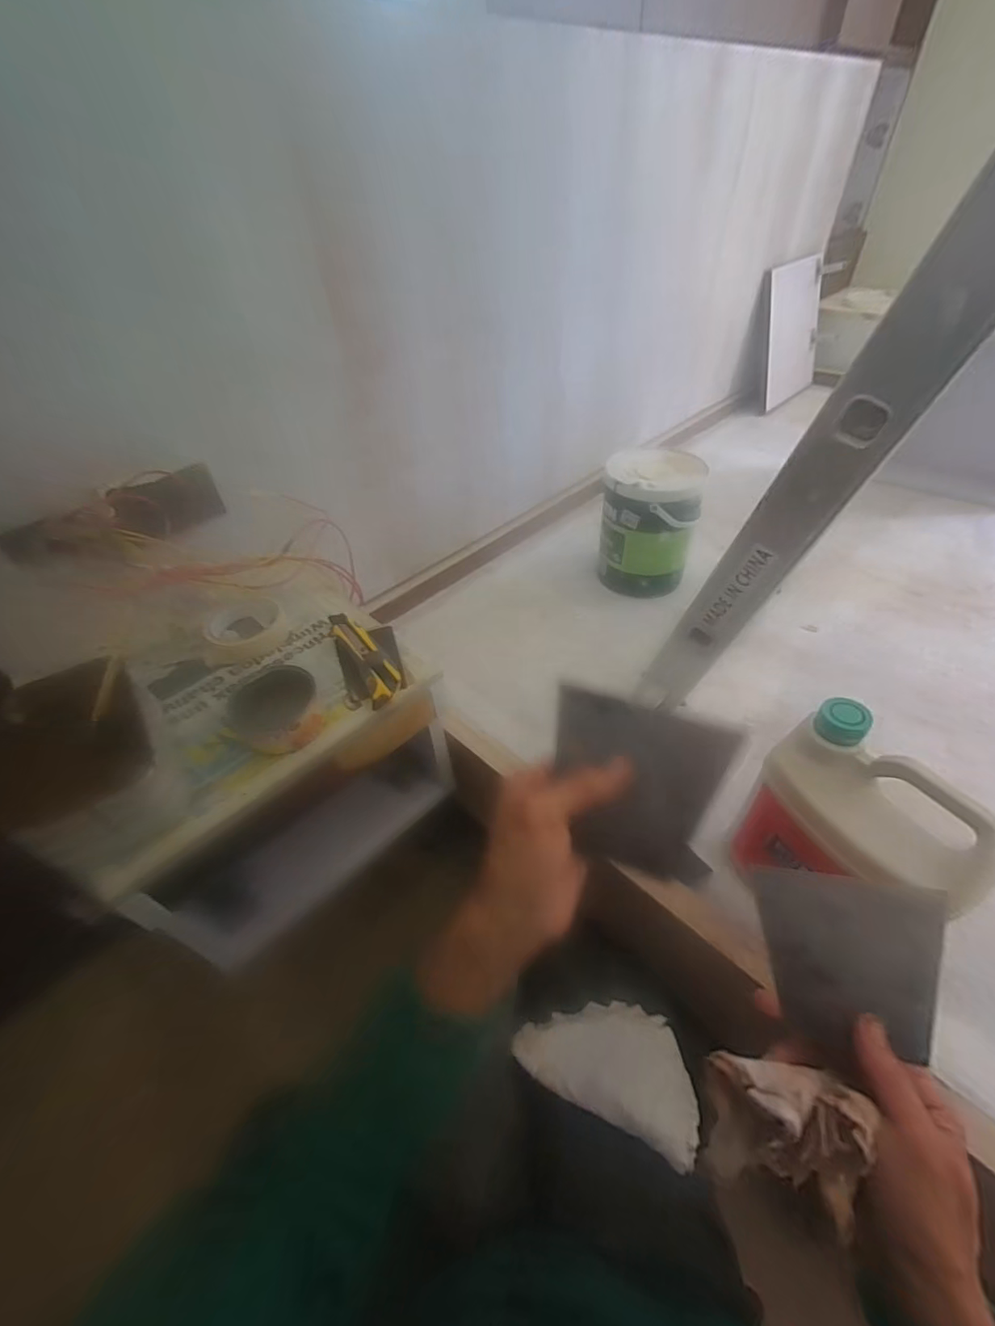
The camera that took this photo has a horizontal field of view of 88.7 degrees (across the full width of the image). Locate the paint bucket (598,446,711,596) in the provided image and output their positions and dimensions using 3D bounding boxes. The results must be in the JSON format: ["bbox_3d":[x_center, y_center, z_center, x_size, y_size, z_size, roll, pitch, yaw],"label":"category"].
[{"bbox_3d":[0.277,-0.256,0.936,0.162,0.207,0.159,15,47,19],"label":"paint bucket"}]

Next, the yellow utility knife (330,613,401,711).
[{"bbox_3d":[-0.151,-0.014,0.573,0.037,0.014,0.170,-24,47,-19],"label":"yellow utility knife"}]

